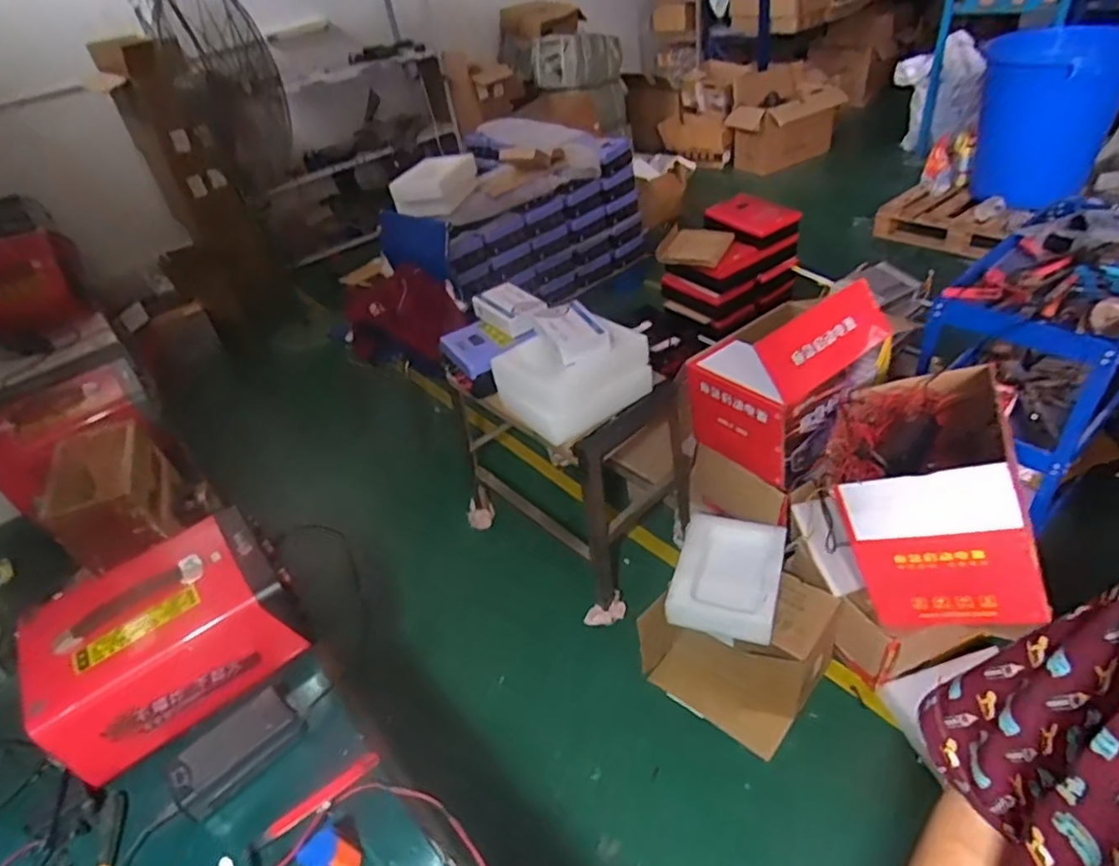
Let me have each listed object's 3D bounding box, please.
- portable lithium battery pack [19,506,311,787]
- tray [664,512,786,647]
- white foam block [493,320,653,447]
[{"bbox_3d":[-0.528,0.281,0.886,0.303,0.160,0.216,-31,43,-24],"label":"portable lithium battery pack"},{"bbox_3d":[0.386,0.324,1.472,0.226,0.084,0.290,7,42,21],"label":"tray"},{"bbox_3d":[0.034,-0.138,1.484,0.322,0.180,0.212,-30,42,-23],"label":"white foam block"}]

